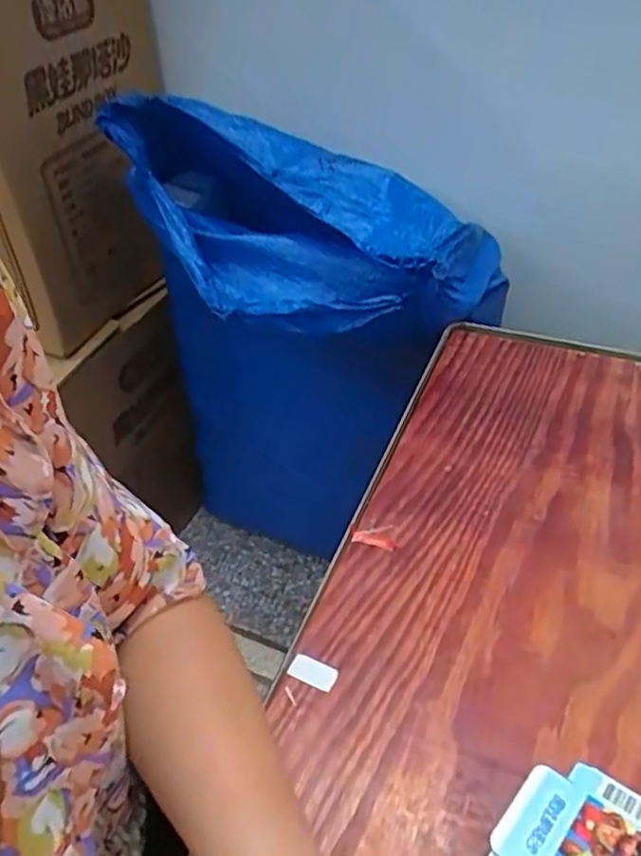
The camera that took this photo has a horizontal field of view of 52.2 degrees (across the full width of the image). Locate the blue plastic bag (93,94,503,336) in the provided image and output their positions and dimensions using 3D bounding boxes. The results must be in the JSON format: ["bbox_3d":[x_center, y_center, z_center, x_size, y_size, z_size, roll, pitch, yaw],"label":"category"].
[{"bbox_3d":[-0.040,-0.263,0.788,0.468,0.183,0.229,20,47,26],"label":"blue plastic bag"}]

